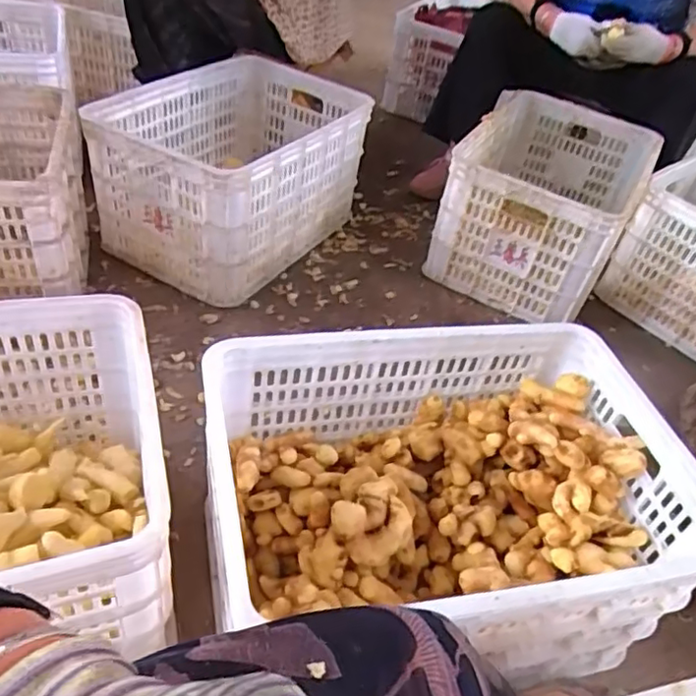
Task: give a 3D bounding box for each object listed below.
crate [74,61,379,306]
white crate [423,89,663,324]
[{"bbox_3d":[-0.217,-0.379,1.326,0.351,0.287,0.562,24,44,15],"label":"crate"},{"bbox_3d":[0.448,-0.345,1.417,0.346,0.261,0.550,25,44,16],"label":"white crate"}]

